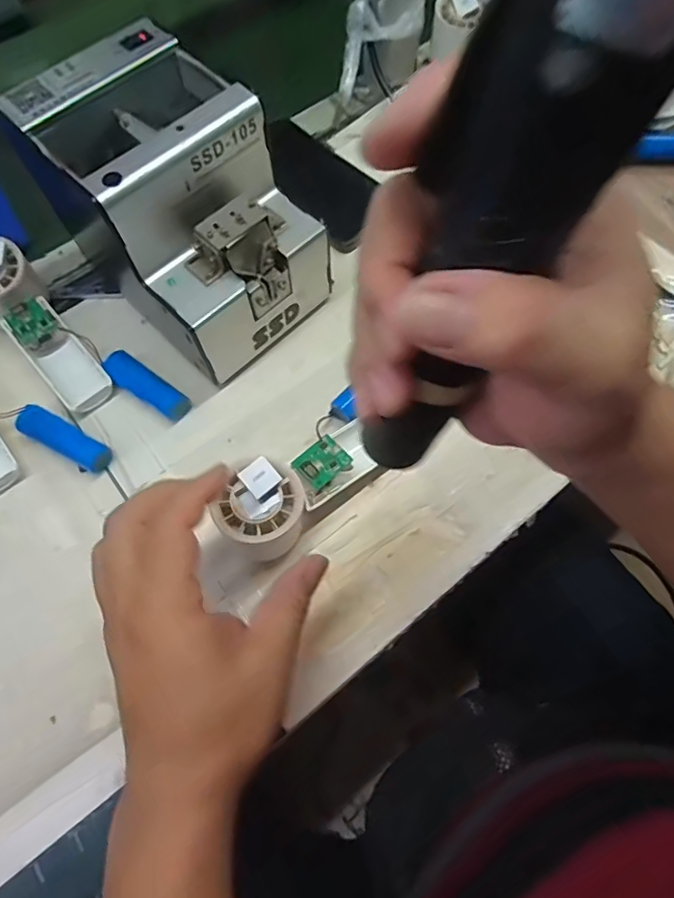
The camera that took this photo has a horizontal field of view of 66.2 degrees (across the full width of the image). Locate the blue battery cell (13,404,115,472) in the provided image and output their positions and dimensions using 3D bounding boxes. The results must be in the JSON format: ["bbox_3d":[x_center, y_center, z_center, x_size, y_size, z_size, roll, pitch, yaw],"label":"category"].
[{"bbox_3d":[-0.203,-0.006,0.387,0.073,0.018,0.022,27,70,13],"label":"blue battery cell"}]

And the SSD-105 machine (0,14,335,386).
[{"bbox_3d":[-0.104,-0.159,0.377,0.131,0.151,0.196,-35,70,-13],"label":"SSD-105 machine"}]

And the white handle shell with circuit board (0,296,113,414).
[{"bbox_3d":[-0.217,-0.074,0.404,0.041,0.037,0.099,-40,71,-13],"label":"white handle shell with circuit board"}]

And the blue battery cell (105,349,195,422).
[{"bbox_3d":[-0.148,-0.048,0.404,0.078,0.018,0.024,35,72,15],"label":"blue battery cell"}]

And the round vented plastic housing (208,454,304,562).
[{"bbox_3d":[-0.047,0.039,0.336,0.048,0.056,0.057,27,70,13],"label":"round vented plastic housing"}]

